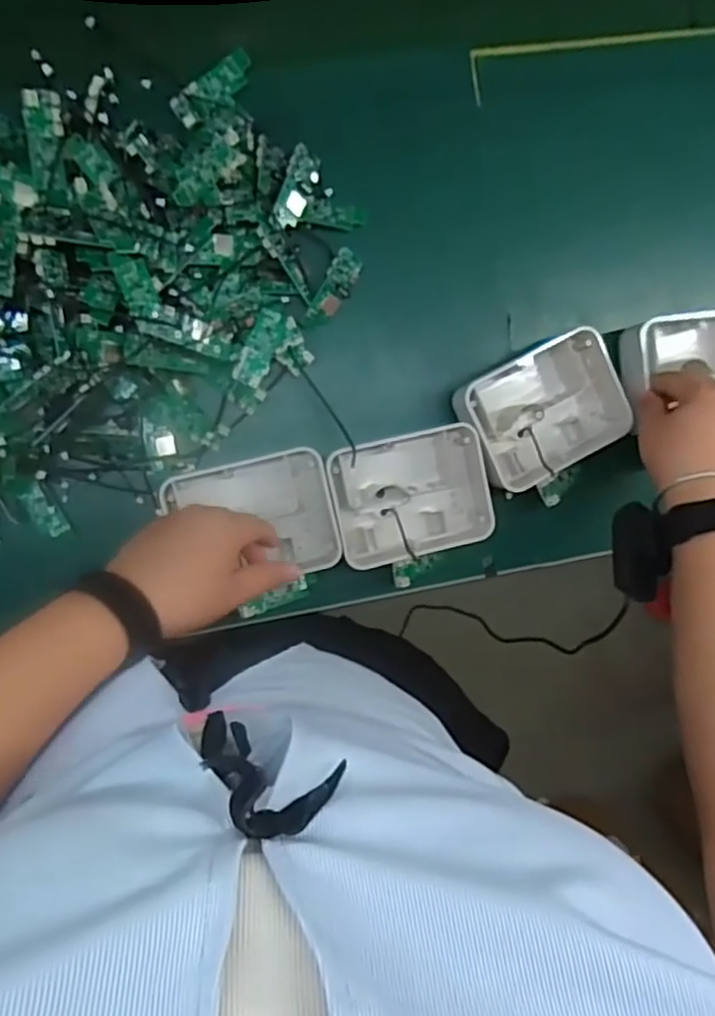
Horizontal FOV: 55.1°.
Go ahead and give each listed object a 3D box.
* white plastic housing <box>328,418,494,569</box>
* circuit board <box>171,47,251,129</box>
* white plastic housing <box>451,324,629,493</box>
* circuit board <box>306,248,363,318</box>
[{"bbox_3d":[0.043,-0.010,0.576,0.127,0.042,0.100,-11,94,-8],"label":"white plastic housing"},{"bbox_3d":[-0.112,-0.326,0.531,0.069,0.010,0.025,-37,97,-5],"label":"circuit board"},{"bbox_3d":[0.159,-0.083,0.587,0.138,0.044,0.101,-26,96,-6],"label":"white plastic housing"},{"bbox_3d":[-0.018,-0.180,0.561,0.024,0.007,0.062,28,95,-25],"label":"circuit board"}]

